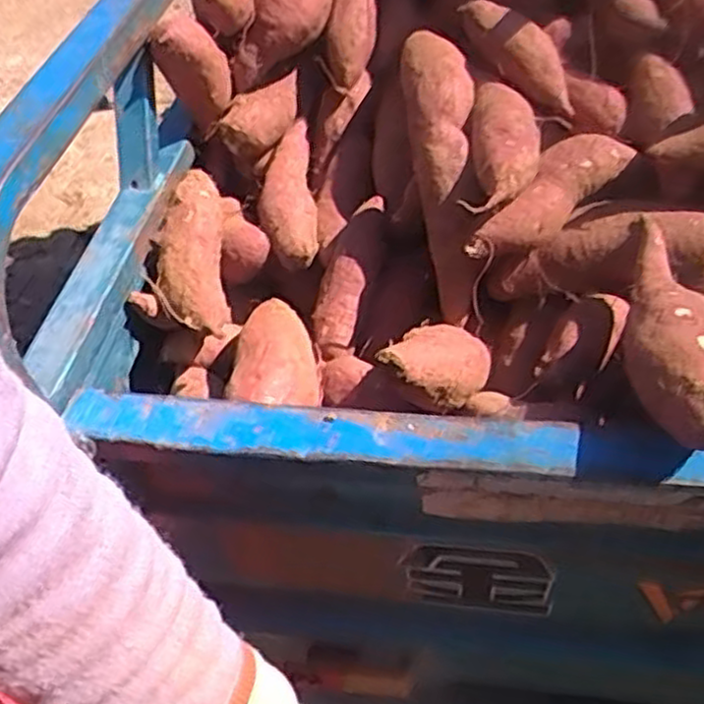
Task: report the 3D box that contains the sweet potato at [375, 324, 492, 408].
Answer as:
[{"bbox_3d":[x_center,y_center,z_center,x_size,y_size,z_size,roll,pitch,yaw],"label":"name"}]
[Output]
[{"bbox_3d":[0.053,0.009,0.528,0.047,0.042,0.114,36,23,34],"label":"sweet potato"}]

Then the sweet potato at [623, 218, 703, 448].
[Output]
[{"bbox_3d":[0.201,-0.021,0.451,0.059,0.057,0.222,11,45,15],"label":"sweet potato"}]

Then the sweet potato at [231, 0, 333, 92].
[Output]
[{"bbox_3d":[-0.062,-0.297,0.660,0.048,0.137,0.063,20,18,-50],"label":"sweet potato"}]

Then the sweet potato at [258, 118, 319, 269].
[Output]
[{"bbox_3d":[-0.056,-0.144,0.666,0.049,0.035,0.143,-2,63,1],"label":"sweet potato"}]

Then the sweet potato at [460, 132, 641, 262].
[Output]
[{"bbox_3d":[0.148,-0.116,0.563,0.143,0.043,0.039,-39,51,-9],"label":"sweet potato"}]

